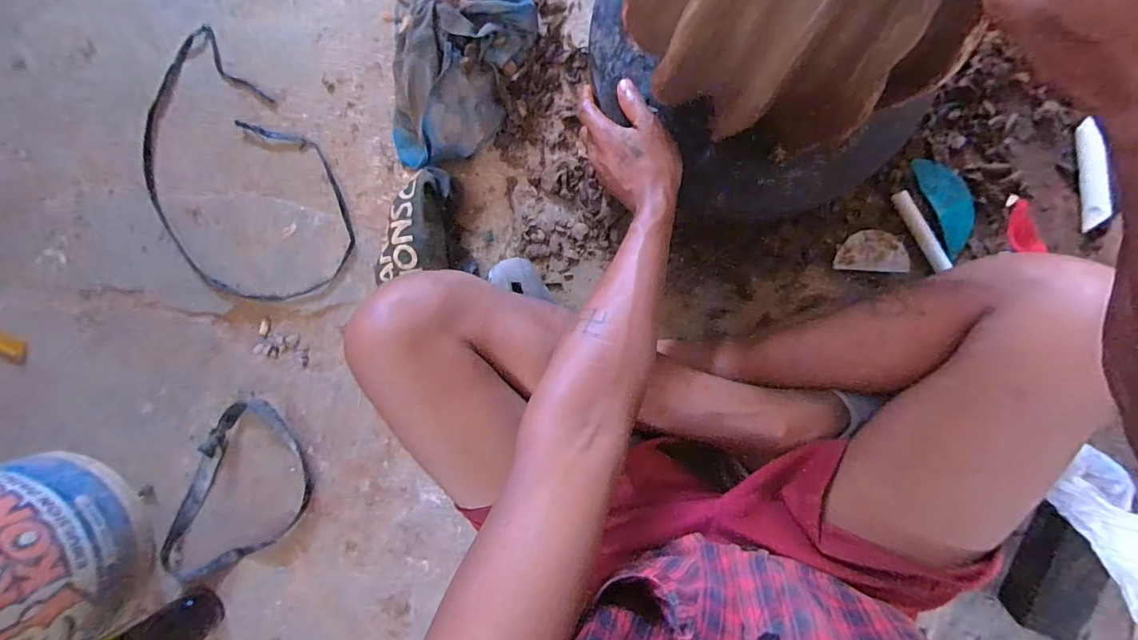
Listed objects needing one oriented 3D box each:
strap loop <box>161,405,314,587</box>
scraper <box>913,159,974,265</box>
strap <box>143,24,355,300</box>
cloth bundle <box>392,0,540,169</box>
[{"bbox_3d":[-0.464,0.257,0.665,0.166,0.033,0.300,40,95,3],"label":"strap loop"},{"bbox_3d":[0.435,-0.131,0.548,0.047,0.009,0.118,-20,90,6],"label":"scraper"},{"bbox_3d":[-0.442,-0.179,0.636,0.226,0.011,0.340,-41,88,6],"label":"strap"},{"bbox_3d":[-0.132,-0.297,0.558,0.165,0.089,0.226,9,93,5],"label":"cloth bundle"}]

